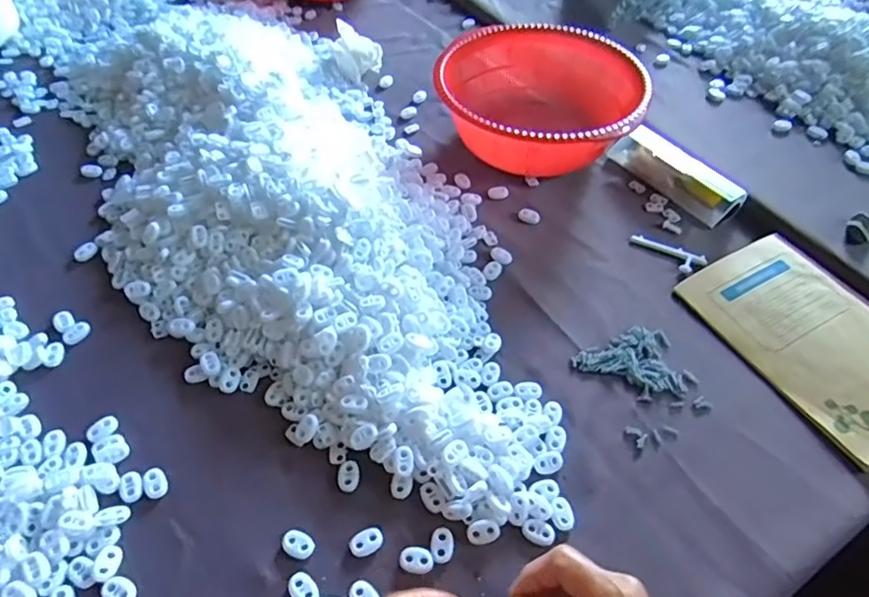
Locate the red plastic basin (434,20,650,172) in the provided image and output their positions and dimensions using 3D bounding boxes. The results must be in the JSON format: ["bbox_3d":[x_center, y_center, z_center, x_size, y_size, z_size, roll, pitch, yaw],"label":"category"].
[{"bbox_3d":[0.122,-0.227,0.658,0.226,0.084,0.241,1,51,-1],"label":"red plastic basin"}]

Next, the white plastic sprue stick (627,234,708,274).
[{"bbox_3d":[0.235,-0.048,0.570,0.076,0.007,0.025,32,57,23],"label":"white plastic sprue stick"}]

